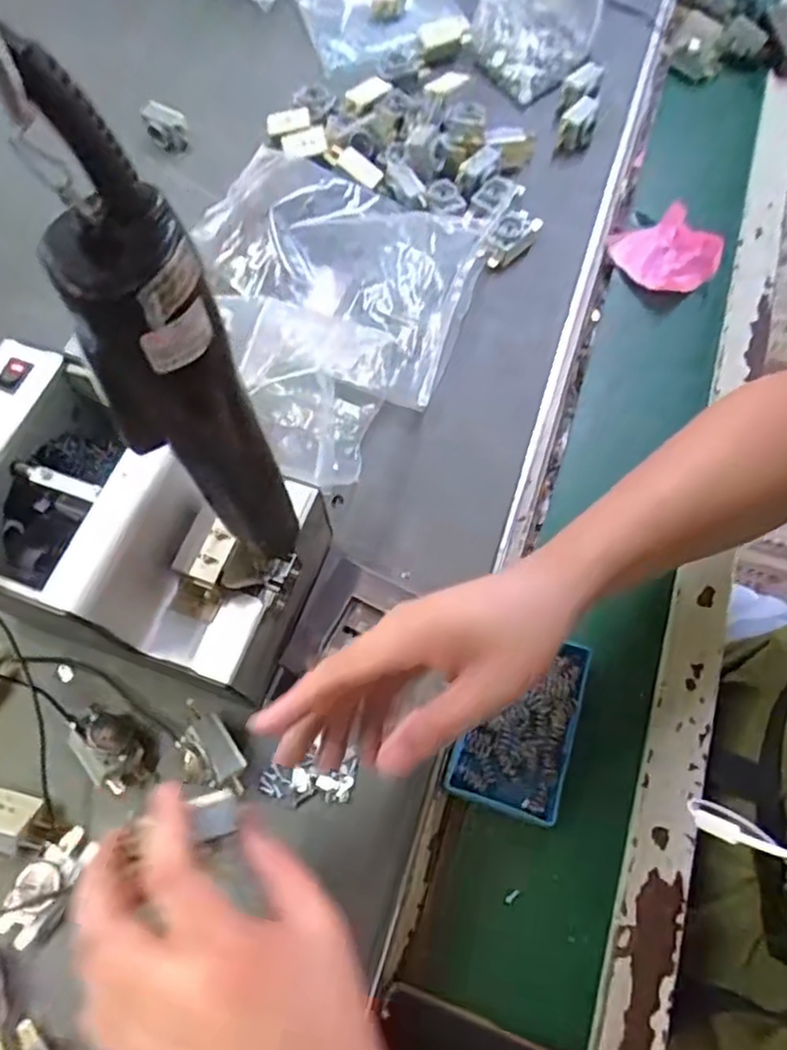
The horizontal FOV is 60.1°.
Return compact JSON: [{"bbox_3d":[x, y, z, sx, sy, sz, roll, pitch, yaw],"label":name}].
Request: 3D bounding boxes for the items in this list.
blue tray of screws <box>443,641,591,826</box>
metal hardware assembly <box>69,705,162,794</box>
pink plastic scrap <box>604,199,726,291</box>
[{"bbox_3d":[0.082,0.127,0.443,0.070,0.018,0.111,16,67,7],"label":"blue tray of screws"},{"bbox_3d":[-0.169,0.133,0.410,0.049,0.025,0.036,34,70,14],"label":"metal hardware assembly"},{"bbox_3d":[0.247,-0.250,0.608,0.089,0.027,0.084,-25,69,-11],"label":"pink plastic scrap"}]

